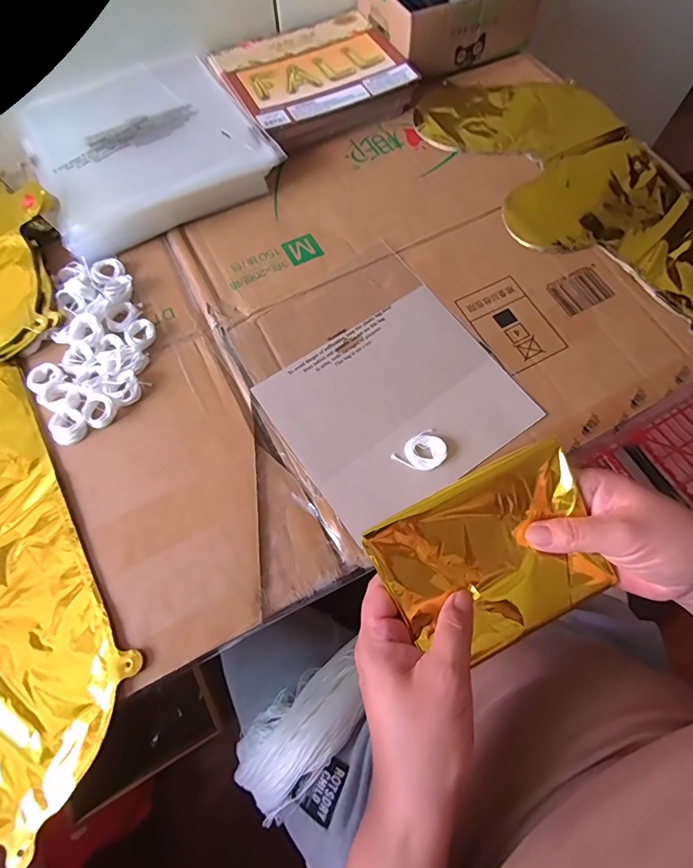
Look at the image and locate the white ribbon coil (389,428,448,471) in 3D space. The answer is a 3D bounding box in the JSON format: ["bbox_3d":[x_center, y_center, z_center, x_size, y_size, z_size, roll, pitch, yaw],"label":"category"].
[{"bbox_3d":[0.061,0.015,0.348,0.041,0.005,0.030,-29,71,-10],"label":"white ribbon coil"}]

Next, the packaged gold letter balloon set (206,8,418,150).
[{"bbox_3d":[-0.039,-0.414,0.497,0.192,0.033,0.173,-29,71,-10],"label":"packaged gold letter balloon set"}]

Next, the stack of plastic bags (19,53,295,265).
[{"bbox_3d":[-0.221,-0.318,0.467,0.226,0.034,0.237,-29,71,-10],"label":"stack of plastic bags"}]

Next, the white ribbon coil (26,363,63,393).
[{"bbox_3d":[-0.258,-0.049,0.364,0.030,0.004,0.027,-25,70,-9],"label":"white ribbon coil"}]

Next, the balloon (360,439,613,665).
[{"bbox_3d":[0.095,0.079,0.278,0.140,0.028,0.100,-23,70,-8],"label":"balloon"}]

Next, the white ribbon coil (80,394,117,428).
[{"bbox_3d":[-0.205,-0.020,0.352,0.029,0.009,0.025,40,74,15],"label":"white ribbon coil"}]

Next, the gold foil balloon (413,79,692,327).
[{"bbox_3d":[0.255,-0.246,0.438,0.195,0.011,0.419,-27,71,-9],"label":"gold foil balloon"}]

